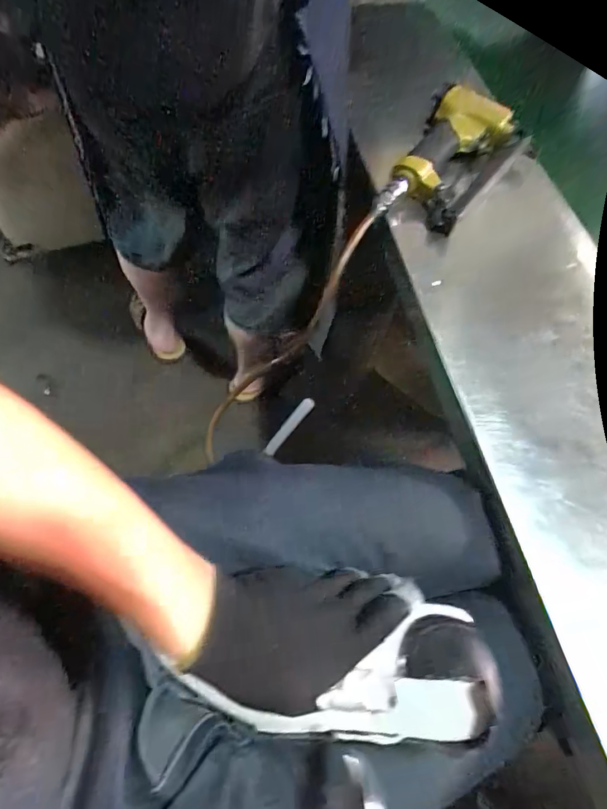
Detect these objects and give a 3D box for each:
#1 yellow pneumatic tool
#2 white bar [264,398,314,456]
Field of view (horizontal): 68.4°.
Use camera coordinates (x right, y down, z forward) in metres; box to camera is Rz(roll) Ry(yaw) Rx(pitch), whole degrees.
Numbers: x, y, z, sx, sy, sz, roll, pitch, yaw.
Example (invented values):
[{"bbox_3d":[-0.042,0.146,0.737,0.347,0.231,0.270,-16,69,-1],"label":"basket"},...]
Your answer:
[{"bbox_3d":[0.185,-0.283,0.533,0.127,0.059,0.215,25,64,11],"label":"yellow pneumatic tool"},{"bbox_3d":[-0.017,0.025,0.502,0.013,0.011,0.080,44,104,19],"label":"white bar"}]

